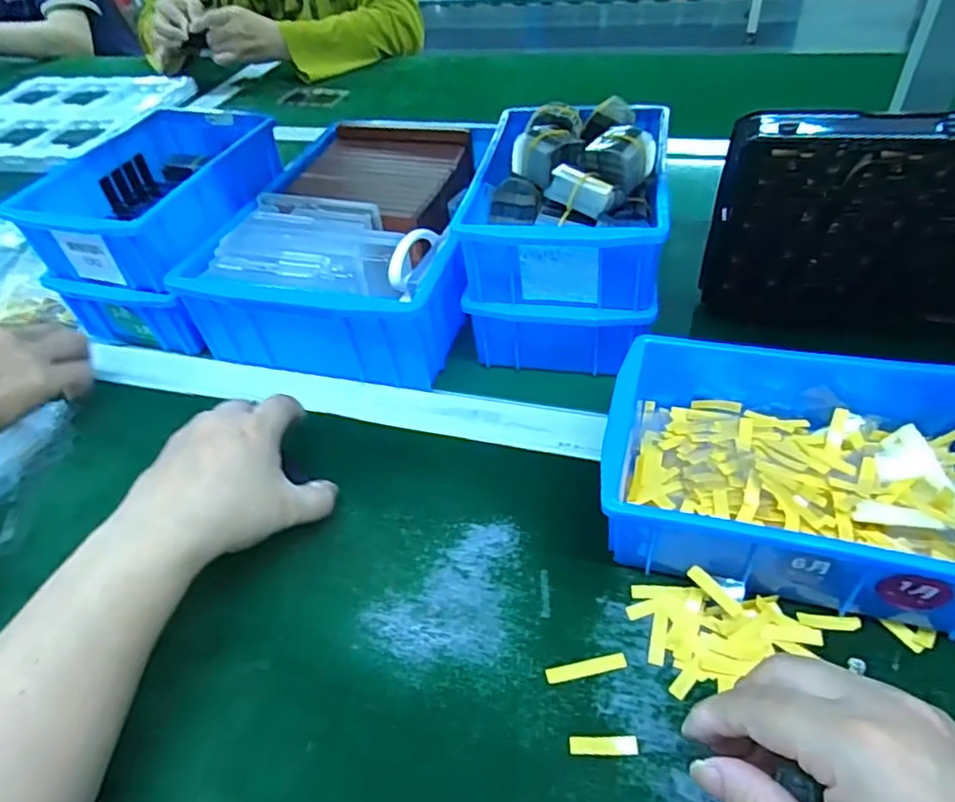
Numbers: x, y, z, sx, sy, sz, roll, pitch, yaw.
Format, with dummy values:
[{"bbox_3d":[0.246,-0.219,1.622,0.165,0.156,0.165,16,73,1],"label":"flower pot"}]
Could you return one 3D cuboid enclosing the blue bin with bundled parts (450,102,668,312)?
[{"bbox_3d":[0.070,-0.149,0.455,0.138,0.080,0.190,7,47,13],"label":"blue bin with bundled parts"}]

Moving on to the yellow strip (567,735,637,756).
[{"bbox_3d":[0.057,0.156,0.284,0.030,0.004,0.008,-3,45,4],"label":"yellow strip"}]

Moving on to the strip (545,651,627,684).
[{"bbox_3d":[0.054,0.131,0.310,0.040,0.004,0.008,-11,45,-4],"label":"strip"}]

